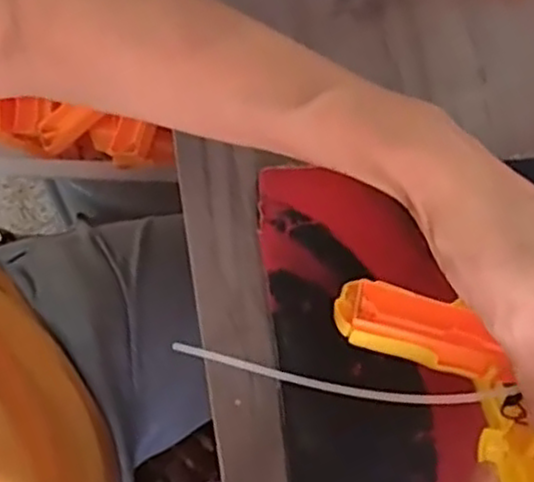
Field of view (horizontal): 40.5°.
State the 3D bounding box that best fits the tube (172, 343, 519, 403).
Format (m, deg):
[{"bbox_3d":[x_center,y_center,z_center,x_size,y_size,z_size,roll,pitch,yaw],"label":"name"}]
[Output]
[{"bbox_3d":[0.031,0.068,0.363,0.174,0.019,0.009,5,52,26],"label":"tube"}]

